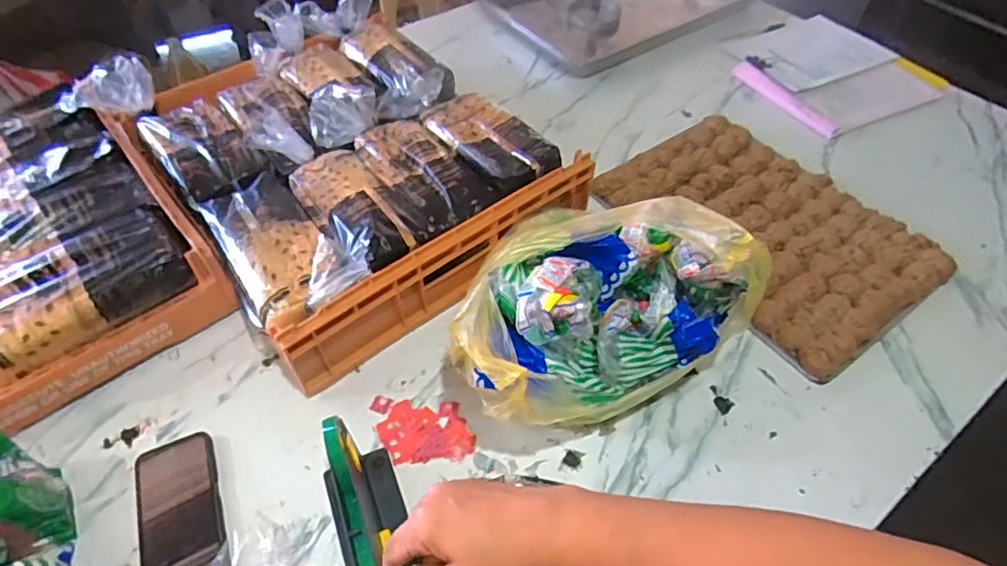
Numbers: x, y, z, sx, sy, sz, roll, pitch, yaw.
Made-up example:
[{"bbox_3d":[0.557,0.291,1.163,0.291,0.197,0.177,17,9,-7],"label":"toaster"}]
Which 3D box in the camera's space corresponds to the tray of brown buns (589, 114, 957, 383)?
[{"bbox_3d":[0.387,-0.094,0.839,0.312,0.045,0.442,-32,59,-23],"label":"tray of brown buns"}]

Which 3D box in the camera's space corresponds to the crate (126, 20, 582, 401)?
[{"bbox_3d":[-0.226,-0.182,0.846,0.473,0.143,0.557,-32,59,-24],"label":"crate"}]

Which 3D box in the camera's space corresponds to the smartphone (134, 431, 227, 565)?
[{"bbox_3d":[-0.344,0.242,0.597,0.080,0.009,0.170,-20,55,-16],"label":"smartphone"}]

